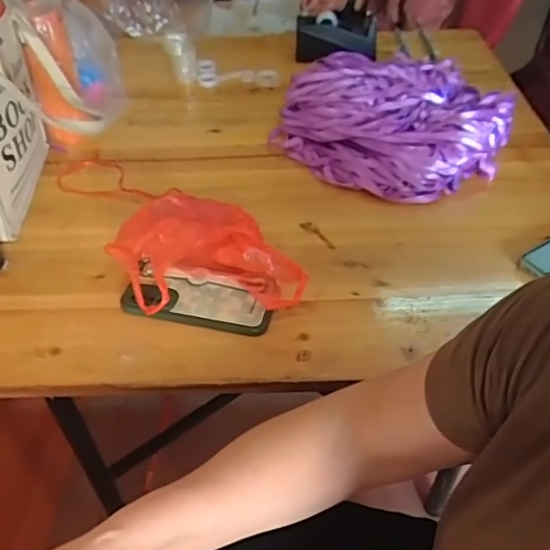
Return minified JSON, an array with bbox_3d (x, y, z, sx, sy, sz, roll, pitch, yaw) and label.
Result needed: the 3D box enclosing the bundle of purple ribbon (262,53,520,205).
[{"bbox_3d":[0.168,-0.235,0.819,0.311,0.077,0.288,-1,44,1],"label":"bundle of purple ribbon"}]

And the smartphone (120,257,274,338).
[{"bbox_3d":[-0.082,0.024,0.599,0.157,0.016,0.067,7,52,10],"label":"smartphone"}]

